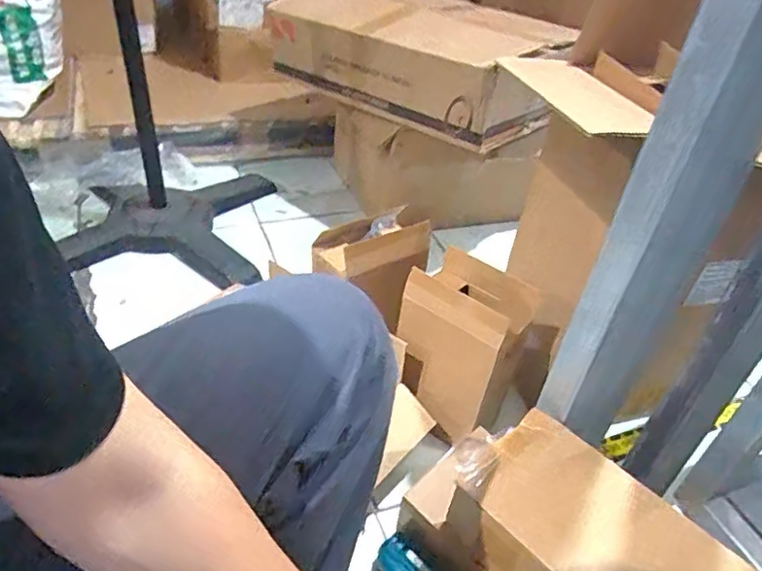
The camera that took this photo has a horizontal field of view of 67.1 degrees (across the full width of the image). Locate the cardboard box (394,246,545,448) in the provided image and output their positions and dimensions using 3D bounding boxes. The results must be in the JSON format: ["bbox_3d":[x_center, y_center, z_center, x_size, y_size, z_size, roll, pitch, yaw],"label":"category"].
[{"bbox_3d":[0.124,0.094,0.914,0.167,0.243,0.121,33,45,29],"label":"cardboard box"}]

